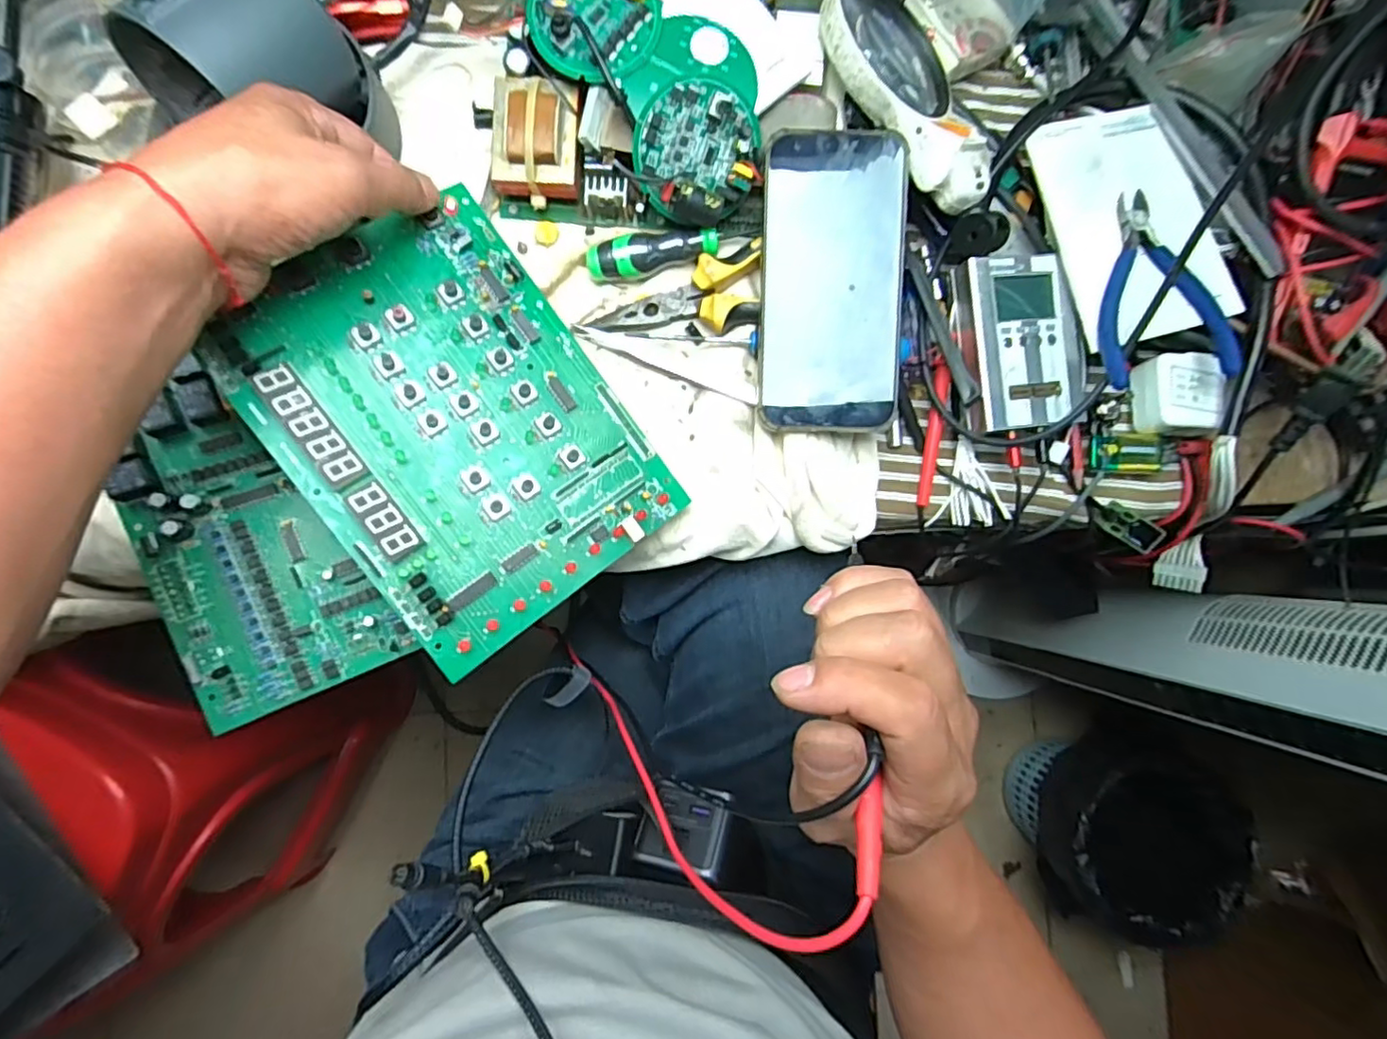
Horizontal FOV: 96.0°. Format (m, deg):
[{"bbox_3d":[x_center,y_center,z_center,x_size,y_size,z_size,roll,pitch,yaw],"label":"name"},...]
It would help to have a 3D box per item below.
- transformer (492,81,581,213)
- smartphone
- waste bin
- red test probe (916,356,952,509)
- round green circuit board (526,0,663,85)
[{"bbox_3d":[-0.091,-0.218,0.365,0.049,0.035,0.059,4,87,-5],"label":"transformer"},{"bbox_3d":[0.078,-0.131,0.349,0.079,0.006,0.159,0,96,2],"label":"smartphone"},{"bbox_3d":[0.643,0.474,0.986,0.258,0.240,0.260,14,86,-4],"label":"waste bin"},{"bbox_3d":[0.149,-0.054,0.387,0.011,0.011,0.091,4,95,-6],"label":"red test probe"},{"bbox_3d":[-0.055,-0.273,0.337,0.067,0.025,0.063,0,87,-5],"label":"round green circuit board"}]

